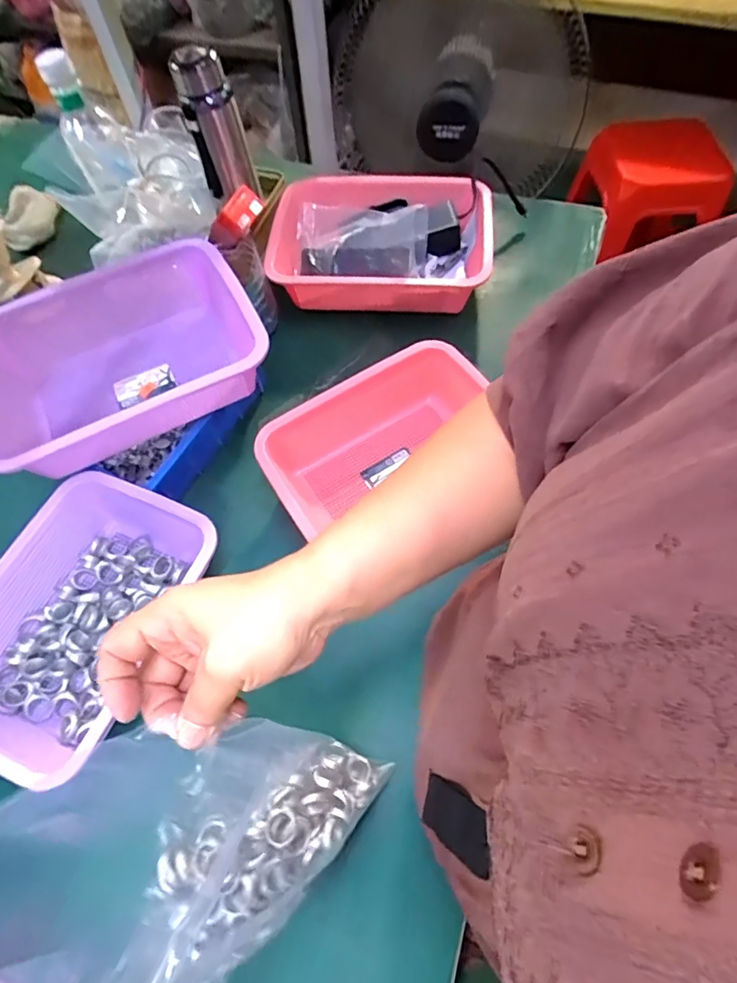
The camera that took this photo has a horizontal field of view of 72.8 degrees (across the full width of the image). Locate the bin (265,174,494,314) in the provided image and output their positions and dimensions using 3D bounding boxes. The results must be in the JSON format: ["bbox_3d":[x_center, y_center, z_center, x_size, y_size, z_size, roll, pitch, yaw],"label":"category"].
[{"bbox_3d":[0.022,-0.353,0.709,0.289,0.082,0.211,3,62,4],"label":"bin"}]

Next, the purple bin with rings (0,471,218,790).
[{"bbox_3d":[-0.297,0.120,0.505,0.195,0.065,0.265,22,65,14],"label":"purple bin with rings"}]

